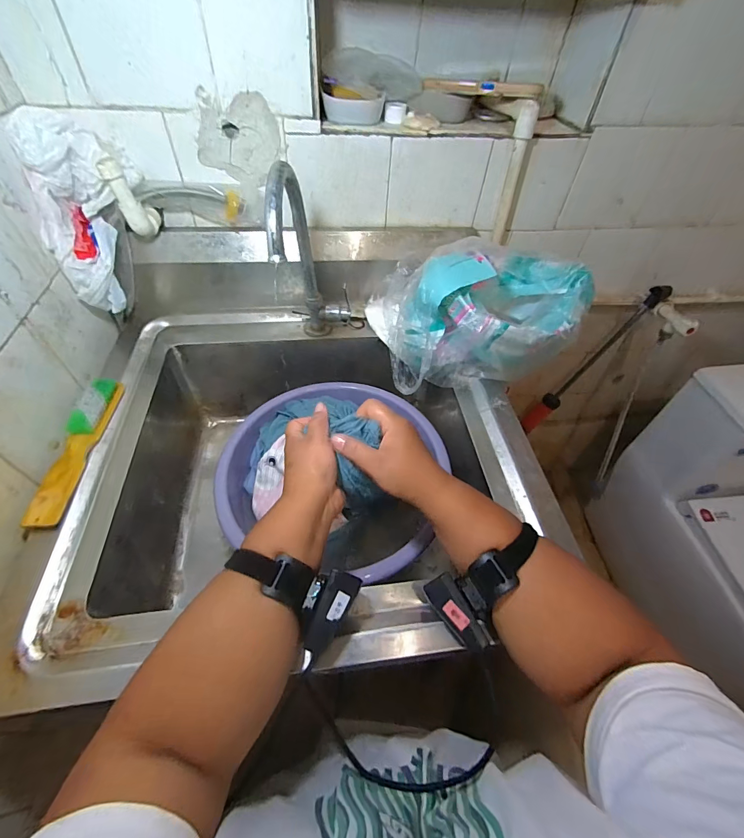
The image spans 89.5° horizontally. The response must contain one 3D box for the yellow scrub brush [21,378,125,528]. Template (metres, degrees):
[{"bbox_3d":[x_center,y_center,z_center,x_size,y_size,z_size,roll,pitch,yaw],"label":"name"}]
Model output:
[{"bbox_3d":[-0.355,0.028,0.449,0.033,0.031,0.201,-1,51,-4],"label":"yellow scrub brush"}]

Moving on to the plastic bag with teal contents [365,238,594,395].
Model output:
[{"bbox_3d":[0.151,-0.154,0.581,0.304,0.180,0.159,3,51,-1],"label":"plastic bag with teal contents"}]

